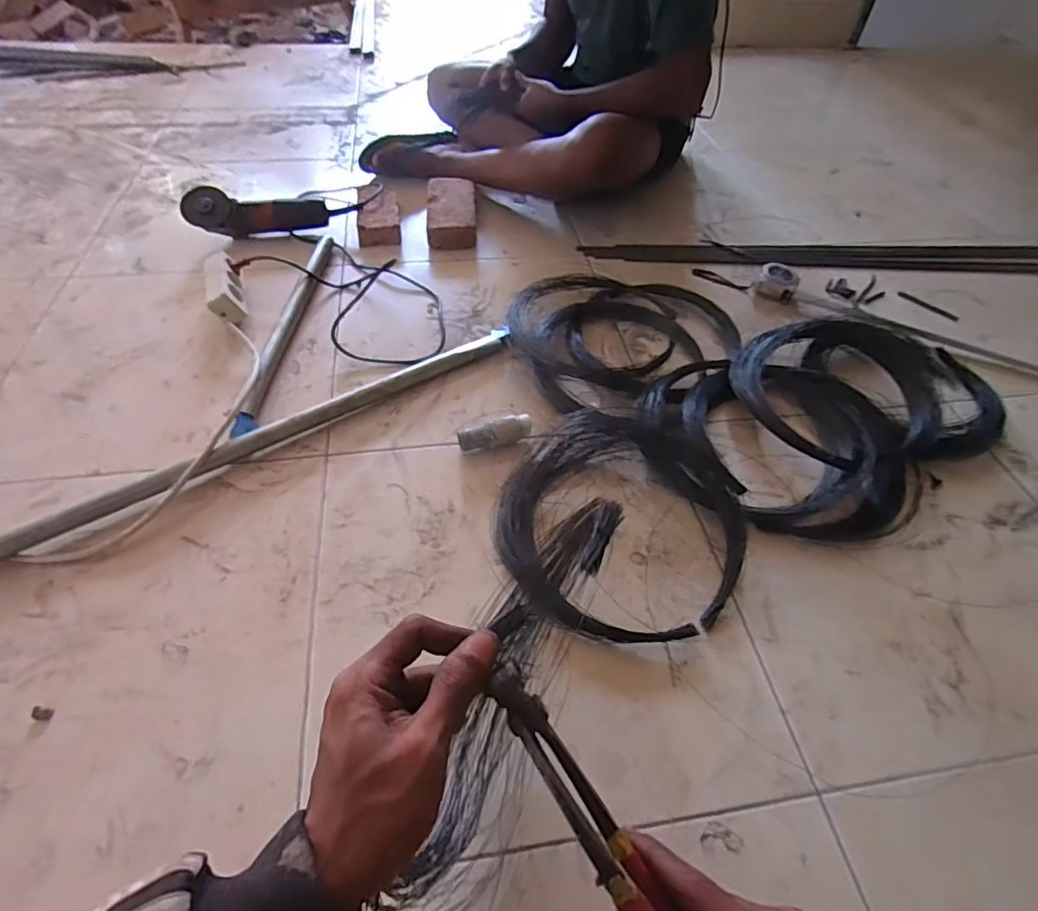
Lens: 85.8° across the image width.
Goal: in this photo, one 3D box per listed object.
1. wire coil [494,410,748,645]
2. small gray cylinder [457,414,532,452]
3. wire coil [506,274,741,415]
[{"bbox_3d":[0.122,0.078,0.707,0.295,0.063,0.312,2,50,-2],"label":"wire coil"},{"bbox_3d":[-0.035,-0.032,0.798,0.105,0.026,0.034,-15,51,1],"label":"small gray cylinder"},{"bbox_3d":[0.164,-0.213,0.961,0.347,0.052,0.323,2,50,-2],"label":"wire coil"}]

